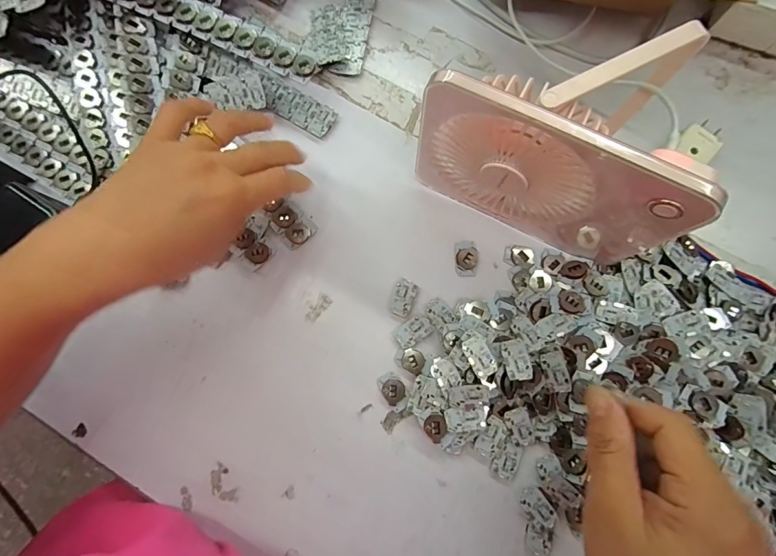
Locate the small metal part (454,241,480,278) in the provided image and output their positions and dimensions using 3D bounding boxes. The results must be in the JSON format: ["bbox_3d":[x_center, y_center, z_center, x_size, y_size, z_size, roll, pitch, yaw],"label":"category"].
[{"bbox_3d":[0.067,-0.017,0.328,0.019,0.004,0.031,-2,80,1],"label":"small metal part"}]

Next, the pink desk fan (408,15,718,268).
[{"bbox_3d":[0.127,-0.093,0.272,0.192,0.138,0.092,27,81,6],"label":"pink desk fan"}]

